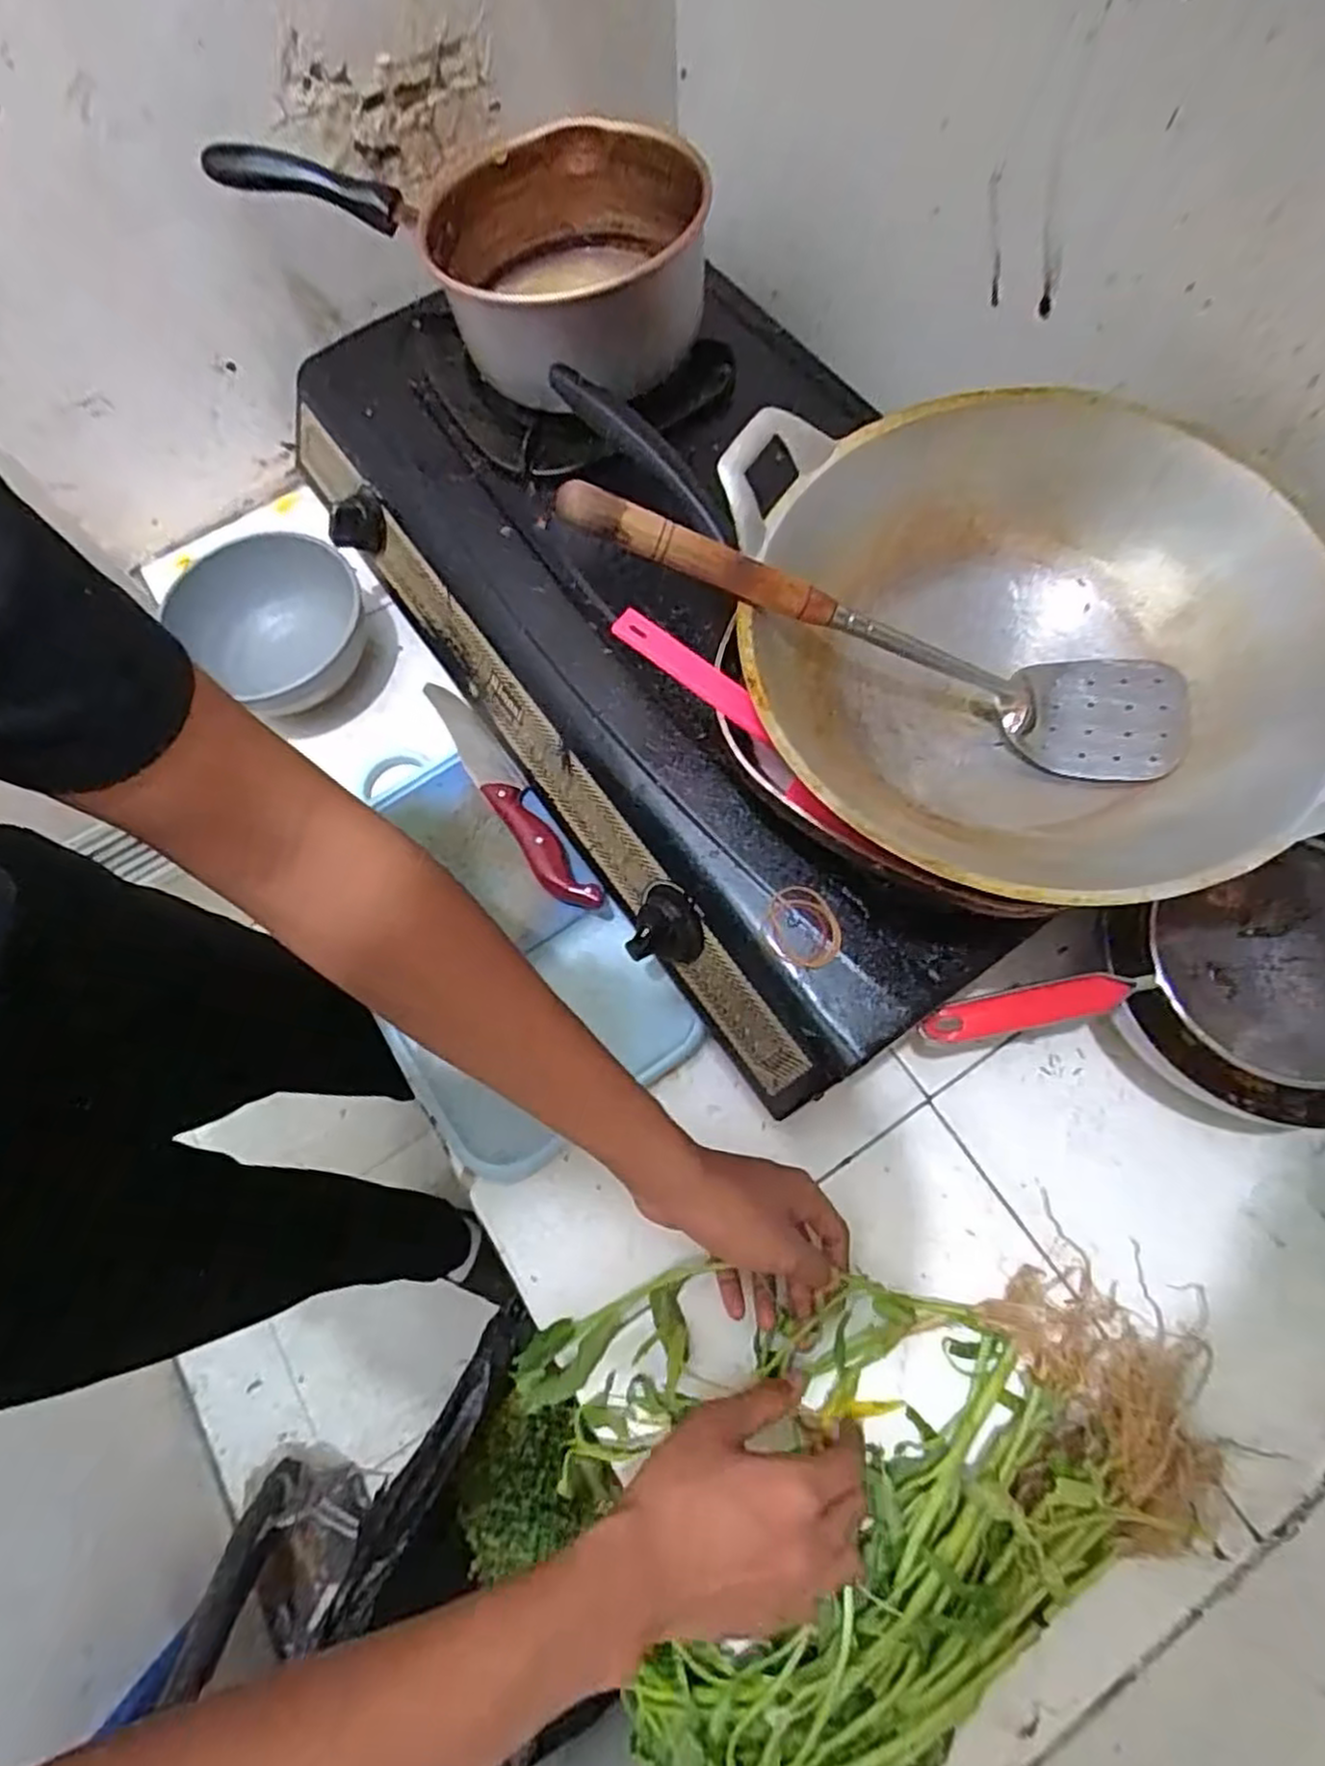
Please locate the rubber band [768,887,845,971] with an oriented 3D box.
[{"bbox_3d":[0.085,0.026,0.453,0.038,0.004,0.050,-31,77,8],"label":"rubber band"}]

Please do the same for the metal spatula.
[{"bbox_3d":[0.113,-0.134,0.406,0.351,0.063,0.081,17,71,-12],"label":"metal spatula"}]

